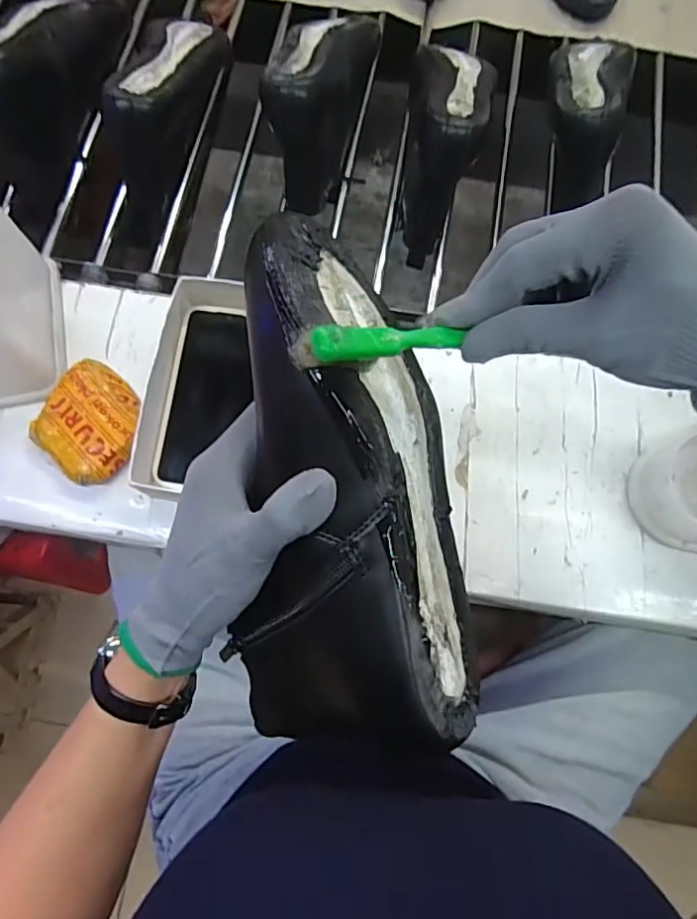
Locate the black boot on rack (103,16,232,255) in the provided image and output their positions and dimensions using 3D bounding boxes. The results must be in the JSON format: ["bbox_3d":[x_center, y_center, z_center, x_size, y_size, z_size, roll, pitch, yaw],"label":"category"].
[{"bbox_3d":[-0.203,-0.366,0.568,0.083,0.115,0.269,17,74,3],"label":"black boot on rack"}]

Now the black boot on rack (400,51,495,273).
[{"bbox_3d":[0.099,-0.343,0.570,0.079,0.117,0.236,9,74,1],"label":"black boot on rack"}]

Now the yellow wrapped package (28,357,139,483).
[{"bbox_3d":[-0.222,-0.031,0.479,0.092,0.021,0.087,42,77,9],"label":"yellow wrapped package"}]

